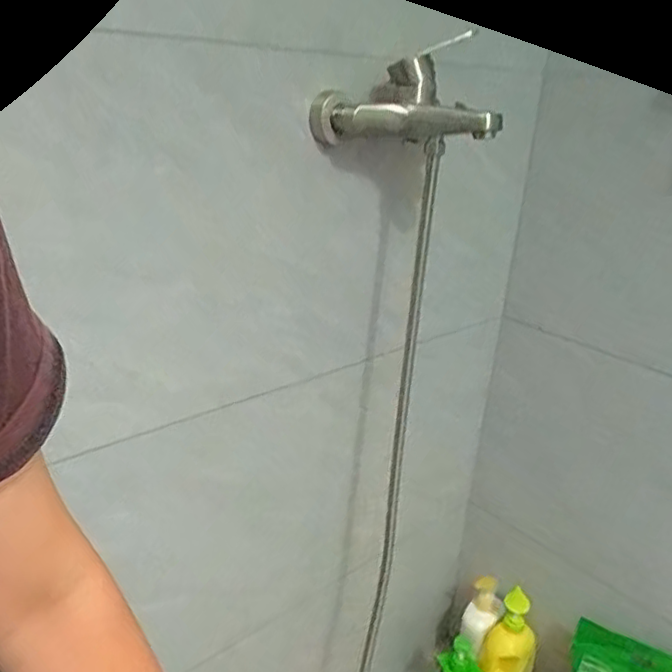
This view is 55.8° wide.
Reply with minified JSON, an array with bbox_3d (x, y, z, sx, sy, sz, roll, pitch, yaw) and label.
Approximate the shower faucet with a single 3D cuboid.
[{"bbox_3d":[0.081,-0.259,0.680,0.200,0.112,0.071,13,25,20],"label":"shower faucet"}]

